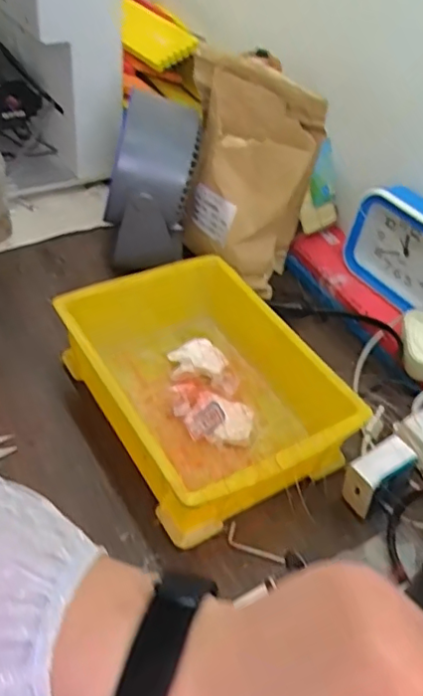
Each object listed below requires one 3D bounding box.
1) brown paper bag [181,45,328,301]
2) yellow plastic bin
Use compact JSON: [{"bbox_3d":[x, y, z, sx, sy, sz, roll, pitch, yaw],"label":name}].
[{"bbox_3d":[0.032,-0.199,0.674,0.171,0.235,0.100,19,31,14],"label":"brown paper bag"},{"bbox_3d":[-0.010,0.026,0.531,0.181,0.071,0.258,-21,51,-26],"label":"yellow plastic bin"}]

